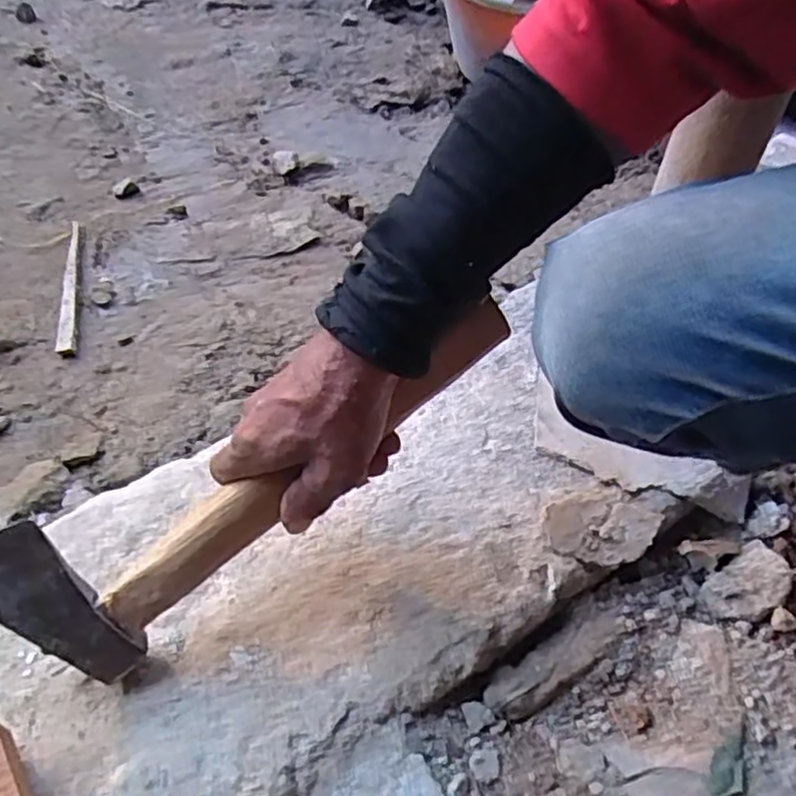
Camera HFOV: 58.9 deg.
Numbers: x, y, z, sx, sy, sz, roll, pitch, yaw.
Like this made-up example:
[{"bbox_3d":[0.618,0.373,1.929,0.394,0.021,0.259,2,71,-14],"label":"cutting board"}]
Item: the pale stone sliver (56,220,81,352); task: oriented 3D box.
[{"bbox_3d":[-0.337,-0.122,0.729,0.017,0.012,0.193,-10,53,-7],"label":"pale stone sliver"}]

